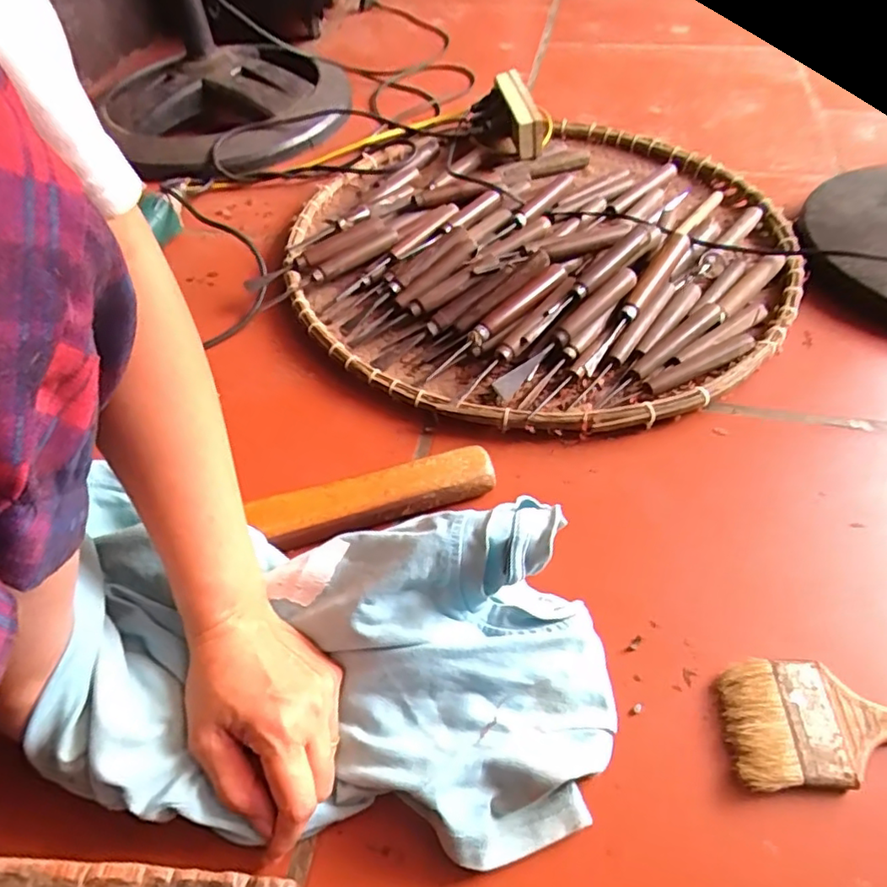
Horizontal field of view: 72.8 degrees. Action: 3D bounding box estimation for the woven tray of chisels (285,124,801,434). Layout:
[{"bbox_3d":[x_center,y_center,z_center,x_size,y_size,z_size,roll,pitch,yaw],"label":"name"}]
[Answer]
[{"bbox_3d":[0.096,-0.226,0.659,0.528,0.043,0.525,9,53,9],"label":"woven tray of chisels"}]

